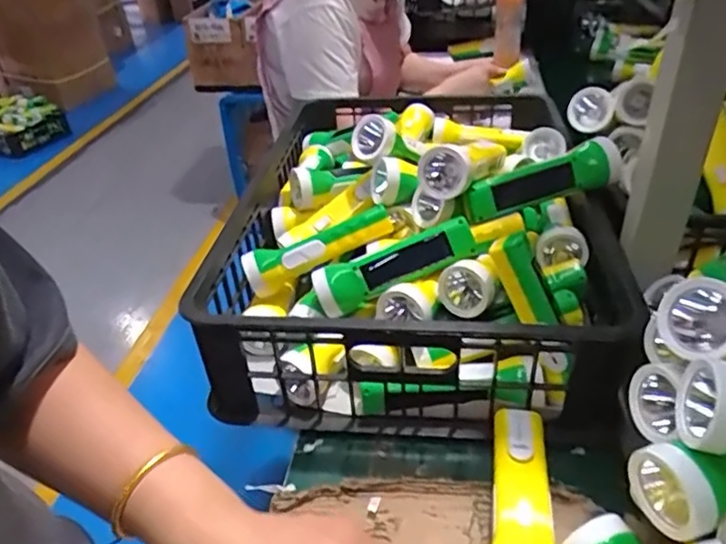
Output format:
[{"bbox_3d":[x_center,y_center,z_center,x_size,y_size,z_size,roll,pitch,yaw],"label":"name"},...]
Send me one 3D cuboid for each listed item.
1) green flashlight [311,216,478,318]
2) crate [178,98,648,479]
[{"bbox_3d":[0.032,-0.006,0.597,0.169,0.048,0.045,-23,36,0],"label":"green flashlight"},{"bbox_3d":[0.071,-0.088,0.725,0.399,0.191,0.593,0,35,7],"label":"crate"}]

